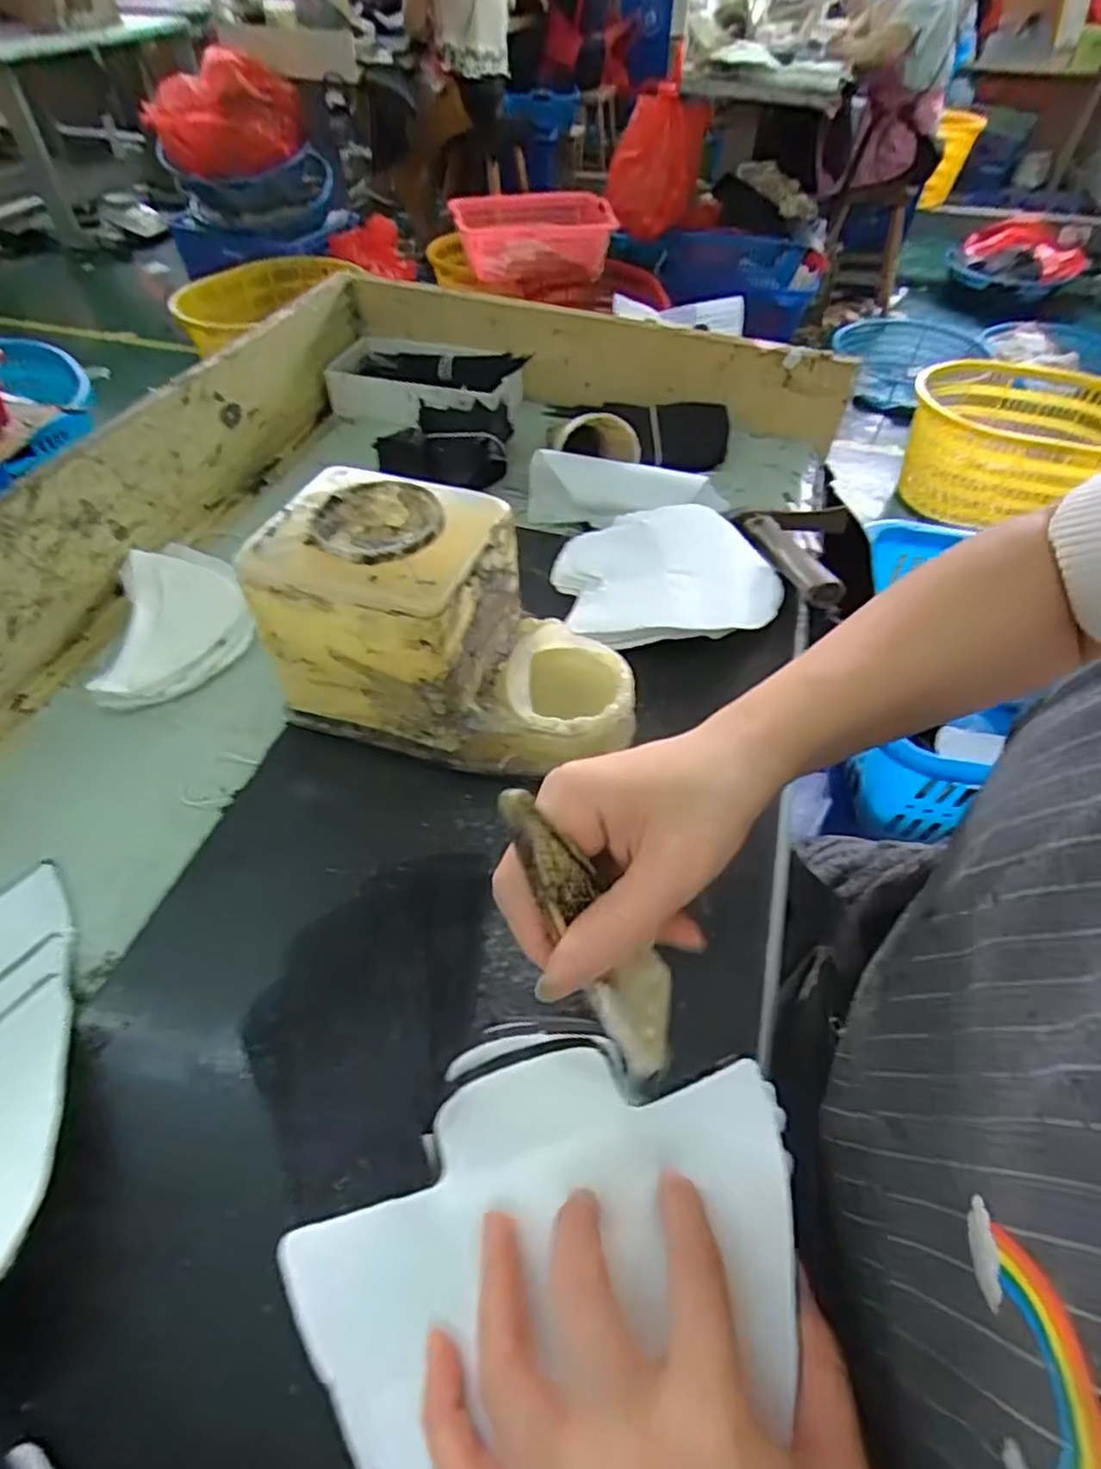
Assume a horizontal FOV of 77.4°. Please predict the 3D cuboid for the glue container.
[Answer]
[{"bbox_3d":[-0.048,-0.057,0.386,0.198,0.120,0.105,12,52,9],"label":"glue container"}]

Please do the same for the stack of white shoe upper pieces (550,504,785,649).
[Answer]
[{"bbox_3d":[0.083,-0.122,0.503,0.154,0.019,0.147,-7,51,-7],"label":"stack of white shoe upper pieces"}]

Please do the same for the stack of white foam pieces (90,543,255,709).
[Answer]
[{"bbox_3d":[-0.277,-0.089,0.514,0.097,0.019,0.154,-15,53,-13],"label":"stack of white foam pieces"}]

